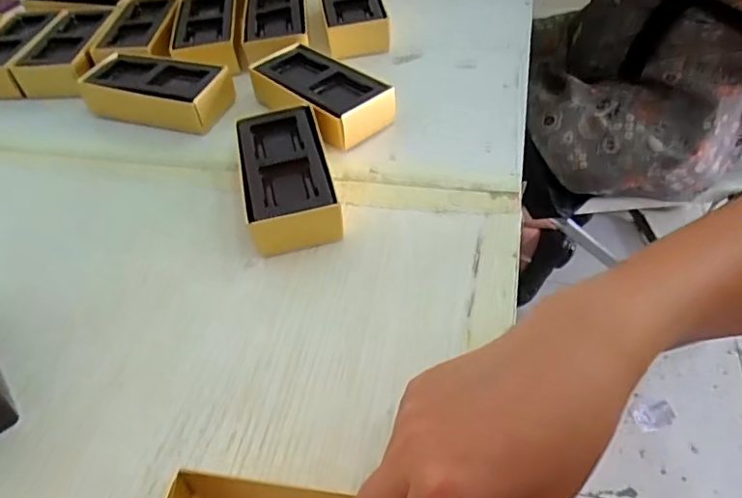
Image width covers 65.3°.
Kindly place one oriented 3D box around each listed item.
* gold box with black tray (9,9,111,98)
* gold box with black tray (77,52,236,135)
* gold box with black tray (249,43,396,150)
[{"bbox_3d":[-0.289,-0.191,0.550,0.059,0.034,0.121,-5,47,1],"label":"gold box with black tray"},{"bbox_3d":[-0.175,-0.133,0.484,0.126,0.035,0.059,13,50,16],"label":"gold box with black tray"},{"bbox_3d":[-0.042,-0.122,0.463,0.121,0.034,0.062,33,58,30],"label":"gold box with black tray"}]

